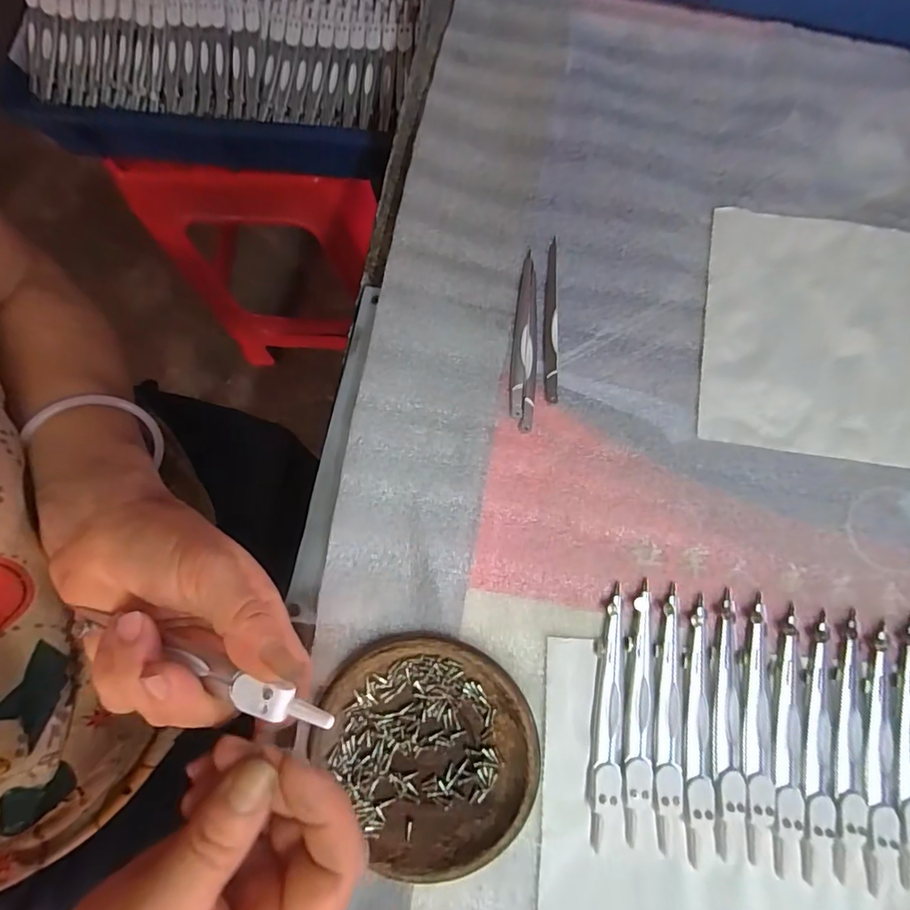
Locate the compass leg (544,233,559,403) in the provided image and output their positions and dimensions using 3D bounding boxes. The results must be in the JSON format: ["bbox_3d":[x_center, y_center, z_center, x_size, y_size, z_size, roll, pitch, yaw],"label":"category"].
[{"bbox_3d":[0.060,-0.083,0.313,0.008,0.004,0.104,1,80,1],"label":"compass leg"}]

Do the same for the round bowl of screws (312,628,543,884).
[{"bbox_3d":[-0.012,0.150,0.263,0.104,0.017,0.109,0,80,1],"label":"round bowl of screws"}]

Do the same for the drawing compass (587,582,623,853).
[{"bbox_3d":[0.081,0.137,0.270,0.016,0.007,0.126,4,80,2],"label":"drawing compass"}]

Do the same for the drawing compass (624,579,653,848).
[{"bbox_3d":[0.098,0.135,0.270,0.014,0.008,0.125,5,80,2],"label":"drawing compass"}]

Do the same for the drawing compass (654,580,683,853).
[{"bbox_3d":[0.113,0.138,0.269,0.014,0.007,0.129,4,80,2],"label":"drawing compass"}]

